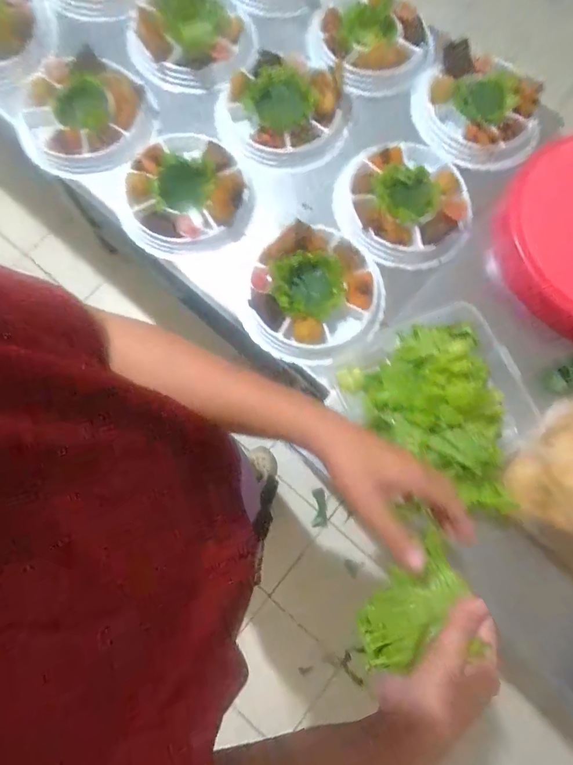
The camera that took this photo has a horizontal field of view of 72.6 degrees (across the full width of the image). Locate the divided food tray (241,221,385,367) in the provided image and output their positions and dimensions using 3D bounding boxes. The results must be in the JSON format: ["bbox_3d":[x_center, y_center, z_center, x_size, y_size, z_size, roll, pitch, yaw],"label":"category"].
[{"bbox_3d":[0.047,-0.137,0.594,0.199,0.049,0.212,18,79,3],"label":"divided food tray"}]

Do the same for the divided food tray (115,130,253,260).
[{"bbox_3d":[-0.164,-0.313,0.646,0.218,0.066,0.219,-19,79,-5],"label":"divided food tray"}]

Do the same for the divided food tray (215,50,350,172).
[{"bbox_3d":[-0.007,-0.465,0.678,0.227,0.050,0.212,3,78,0],"label":"divided food tray"}]

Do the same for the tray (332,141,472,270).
[{"bbox_3d":[0.198,-0.297,0.644,0.221,0.041,0.215,32,80,6],"label":"tray"}]

